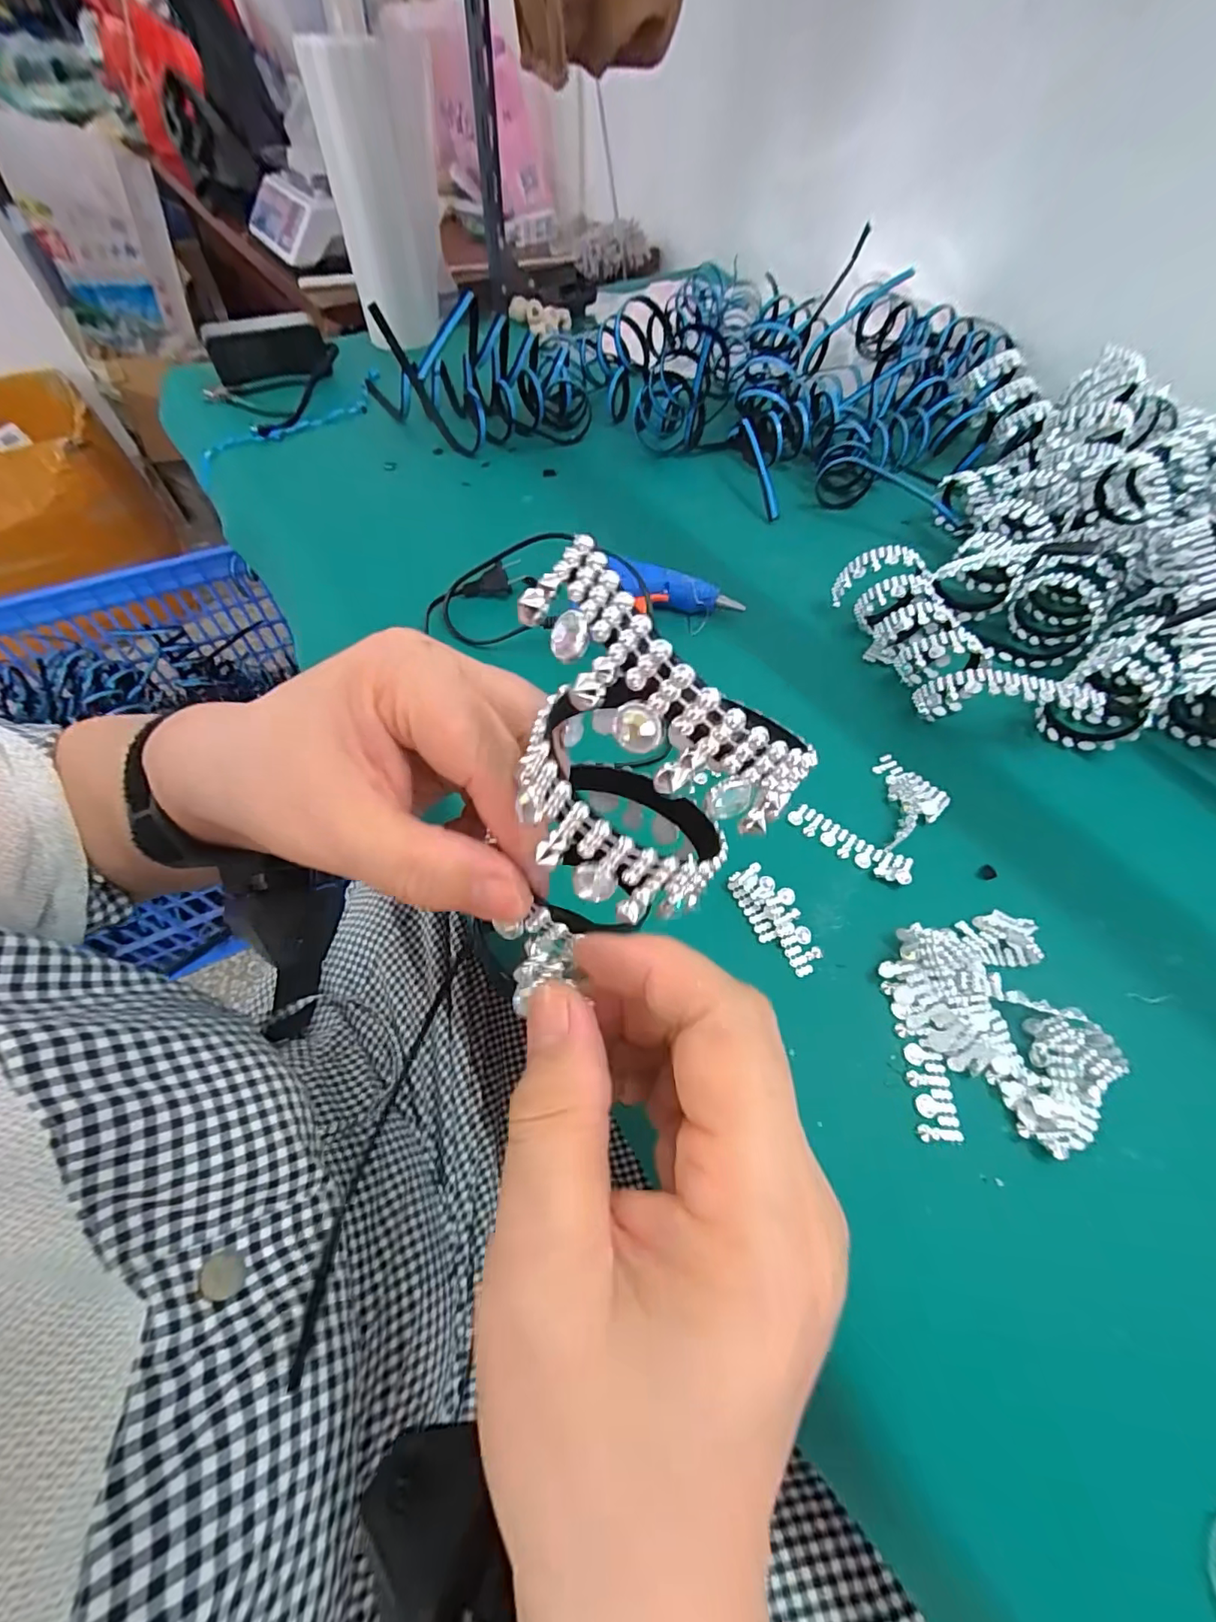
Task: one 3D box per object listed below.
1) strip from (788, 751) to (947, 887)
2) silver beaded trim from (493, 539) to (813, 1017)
[{"bbox_3d":[0.178,0.002,0.357,0.092,0.012,0.073,-33,64,-20],"label":"strip"},{"bbox_3d":[-0.003,-0.006,0.129,0.062,0.086,0.061,-23,61,-15],"label":"silver beaded trim"}]

